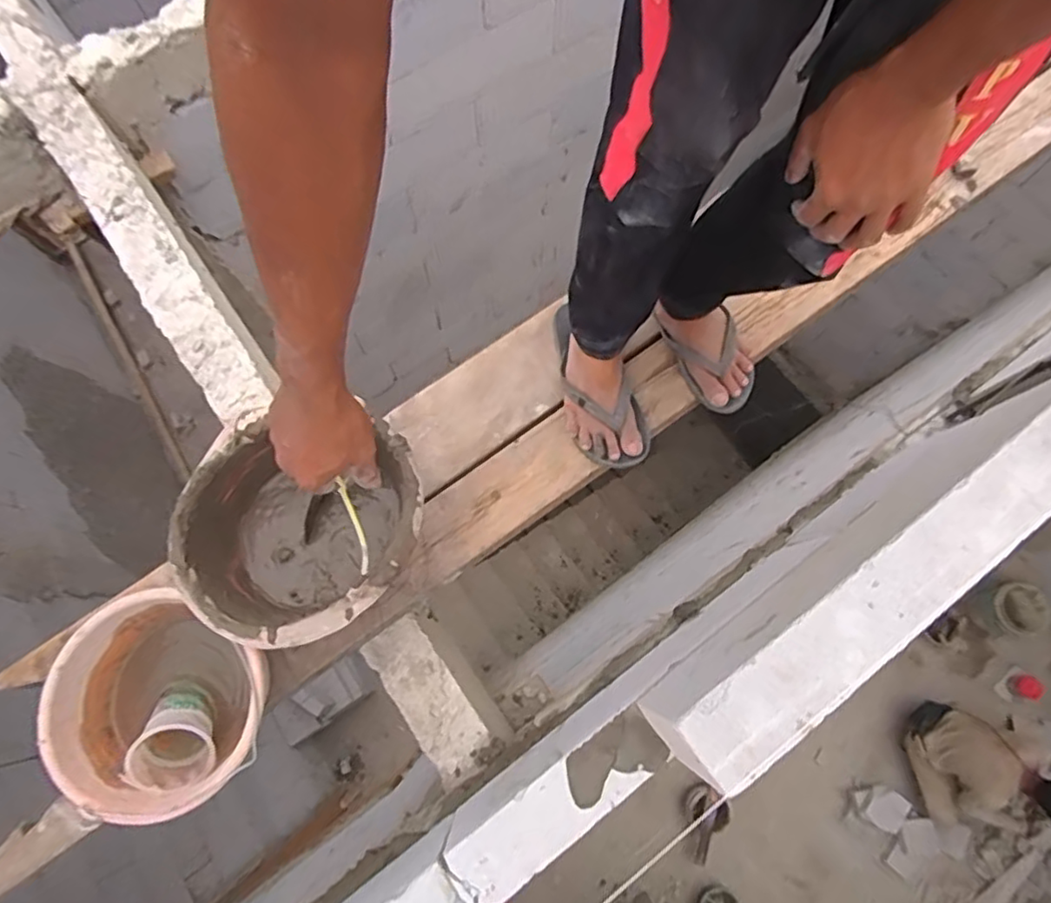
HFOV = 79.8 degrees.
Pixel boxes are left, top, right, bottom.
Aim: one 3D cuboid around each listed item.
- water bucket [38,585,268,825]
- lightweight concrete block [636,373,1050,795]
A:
[{"bbox_3d":[-0.436,0.318,0.789,0.232,0.154,0.225,0,74,0],"label":"water bucket"},{"bbox_3d":[0.377,0.116,0.662,0.584,0.193,0.078,-36,77,-10],"label":"lightweight concrete block"}]

